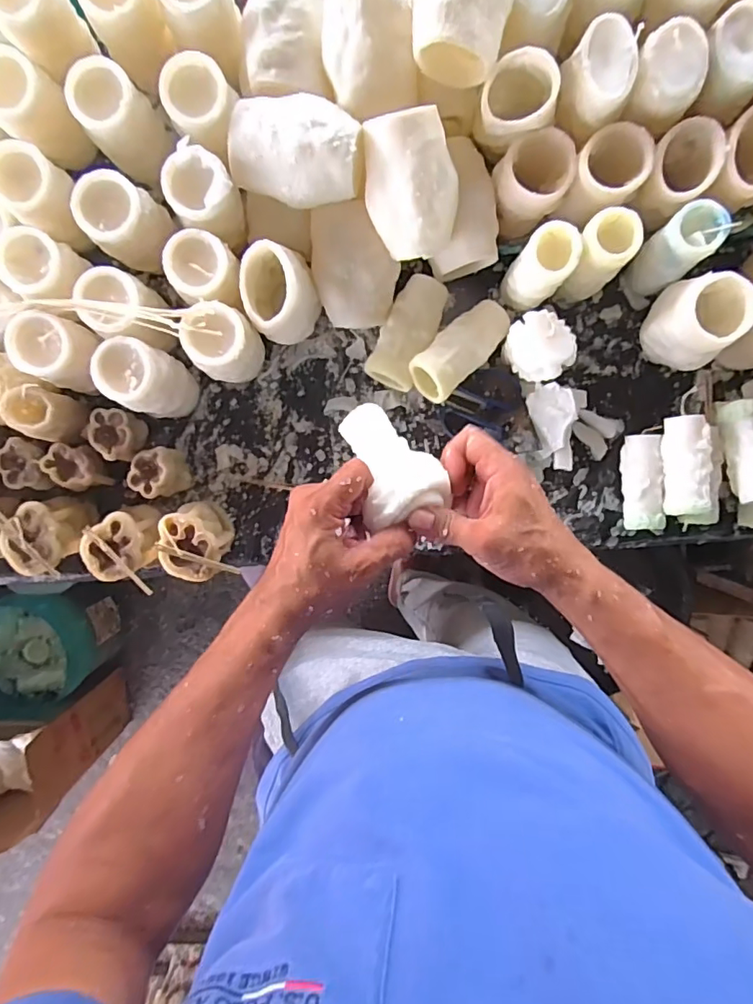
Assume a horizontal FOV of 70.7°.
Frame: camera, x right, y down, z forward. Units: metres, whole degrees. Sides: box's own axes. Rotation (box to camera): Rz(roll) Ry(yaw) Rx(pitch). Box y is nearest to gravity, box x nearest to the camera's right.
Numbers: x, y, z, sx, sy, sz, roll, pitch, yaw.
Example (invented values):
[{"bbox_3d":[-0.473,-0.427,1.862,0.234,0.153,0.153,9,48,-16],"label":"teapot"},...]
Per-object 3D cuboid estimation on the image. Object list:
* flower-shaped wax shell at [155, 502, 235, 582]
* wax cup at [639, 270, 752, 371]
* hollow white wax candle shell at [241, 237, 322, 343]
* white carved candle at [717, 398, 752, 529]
[{"bbox_3d":[-0.190,0.040,0.564,0.052,0.082,0.074,-4,95,1],"label":"flower-shaped wax shell"},{"bbox_3d":[0.311,-0.173,0.526,0.060,0.096,0.075,17,95,-1],"label":"wax cup"},{"bbox_3d":[-0.093,-0.204,0.528,0.065,0.085,0.081,-21,95,2],"label":"hollow white wax candle shell"},{"bbox_3d":[0.389,-0.036,0.546,0.046,0.047,0.136,-18,95,2],"label":"white carved candle"}]

